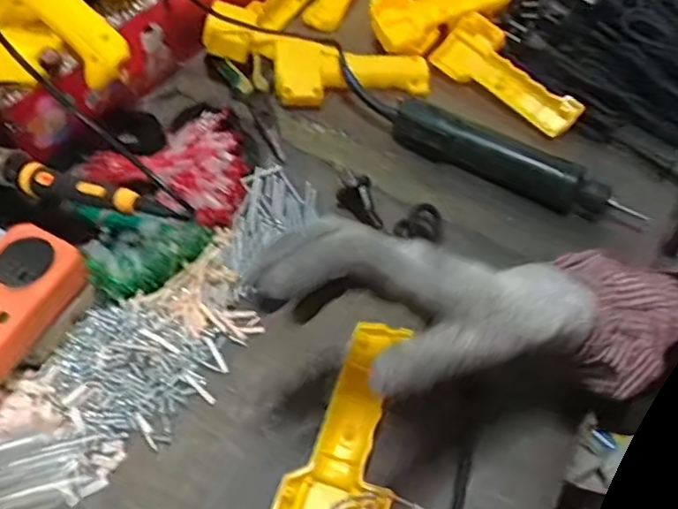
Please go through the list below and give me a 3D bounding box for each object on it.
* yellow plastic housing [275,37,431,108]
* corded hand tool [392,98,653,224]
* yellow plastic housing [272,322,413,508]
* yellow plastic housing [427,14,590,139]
[{"bbox_3d":[0.013,-0.195,0.650,0.160,0.040,0.062,-8,55,-10],"label":"yellow plastic housing"},{"bbox_3d":[0.165,-0.086,0.588,0.244,0.039,0.032,25,56,13],"label":"corded hand tool"},{"bbox_3d":[0.008,0.117,0.423,0.069,0.032,0.157,13,54,5],"label":"yellow plastic housing"},{"bbox_3d":[0.178,-0.191,0.654,0.053,0.048,0.168,-35,64,-26],"label":"yellow plastic housing"}]

